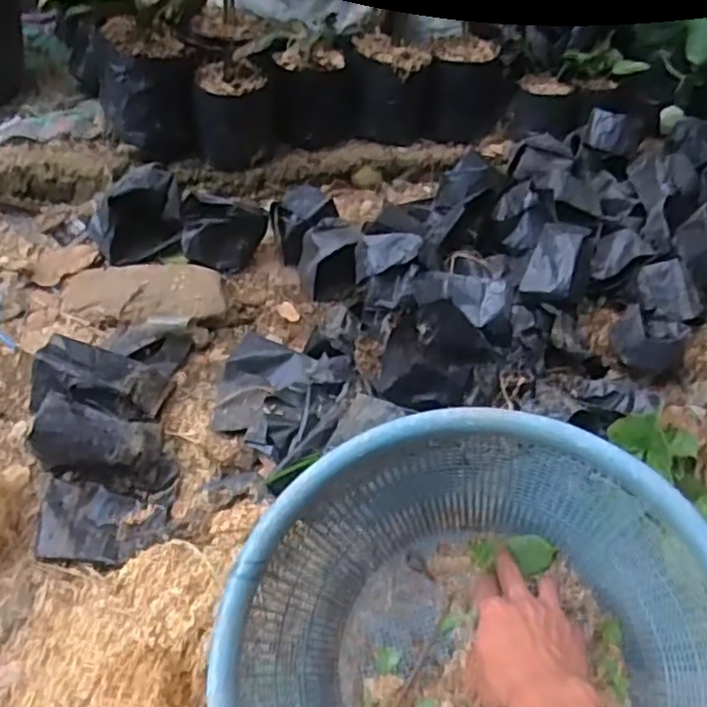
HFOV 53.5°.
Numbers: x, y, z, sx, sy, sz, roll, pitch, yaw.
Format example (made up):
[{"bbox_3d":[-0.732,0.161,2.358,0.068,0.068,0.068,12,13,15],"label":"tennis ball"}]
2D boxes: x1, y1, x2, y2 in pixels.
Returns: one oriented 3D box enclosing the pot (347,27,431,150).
[{"bbox_3d":[0.067,-0.528,1.428,0.163,0.179,0.152,2,43,-4],"label":"pot"}]

